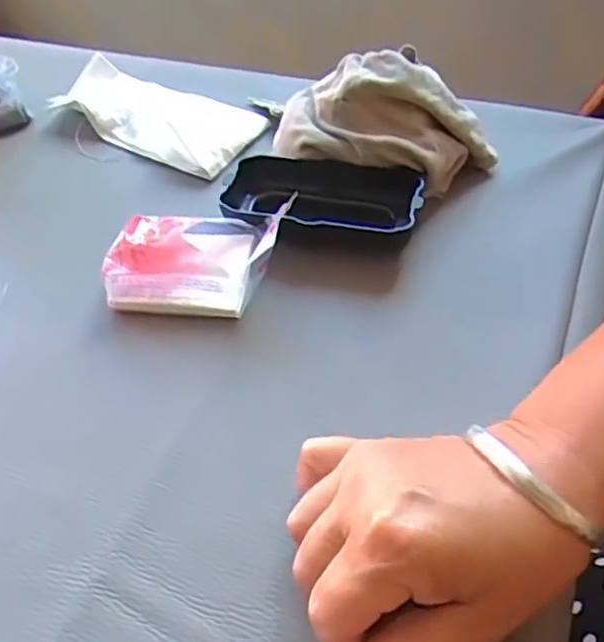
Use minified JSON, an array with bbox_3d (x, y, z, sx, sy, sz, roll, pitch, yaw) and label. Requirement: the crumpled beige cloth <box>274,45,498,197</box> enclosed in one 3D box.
[{"bbox_3d":[0.049,-0.115,0.396,0.130,0.063,0.058,7,51,11],"label":"crumpled beige cloth"}]

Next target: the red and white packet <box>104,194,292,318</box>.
[{"bbox_3d":[-0.057,-0.033,0.363,0.095,0.035,0.057,5,50,9],"label":"red and white packet"}]

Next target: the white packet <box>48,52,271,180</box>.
[{"bbox_3d":[-0.101,-0.149,0.471,0.149,0.024,0.072,25,57,24],"label":"white packet"}]

